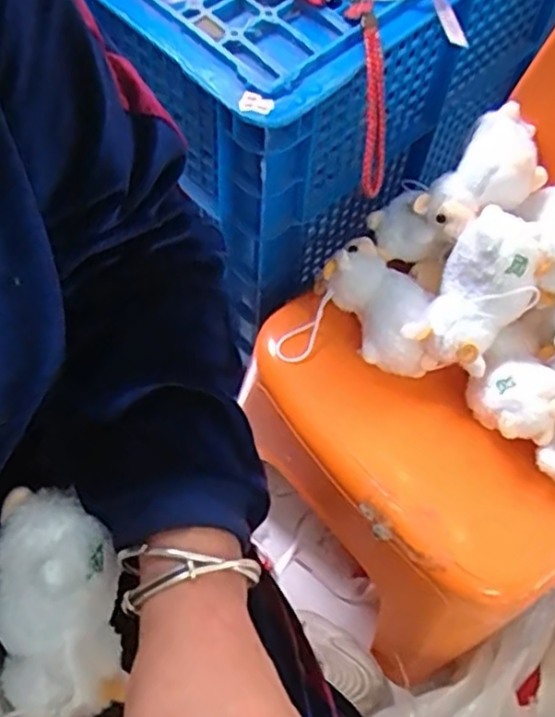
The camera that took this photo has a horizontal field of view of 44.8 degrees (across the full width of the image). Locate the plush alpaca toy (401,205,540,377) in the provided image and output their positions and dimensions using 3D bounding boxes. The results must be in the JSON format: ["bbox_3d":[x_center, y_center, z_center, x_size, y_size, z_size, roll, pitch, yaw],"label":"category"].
[{"bbox_3d":[0.166,-0.054,0.548,0.074,0.098,0.108,30,65,12],"label":"plush alpaca toy"}]

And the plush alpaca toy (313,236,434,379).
[{"bbox_3d":[0.092,-0.039,0.597,0.063,0.075,0.116,-31,68,-17],"label":"plush alpaca toy"}]

